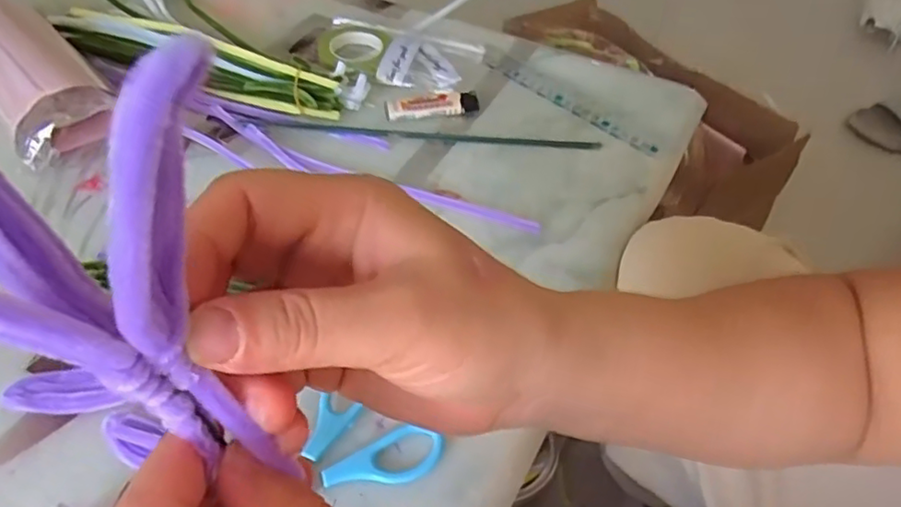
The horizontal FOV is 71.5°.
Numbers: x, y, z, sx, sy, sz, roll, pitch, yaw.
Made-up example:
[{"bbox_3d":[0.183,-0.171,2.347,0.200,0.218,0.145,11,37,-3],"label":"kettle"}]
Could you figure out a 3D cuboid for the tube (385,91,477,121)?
[{"bbox_3d":[-0.015,-0.125,0.528,0.078,0.009,0.024,-9,50,-7],"label":"tube"}]

